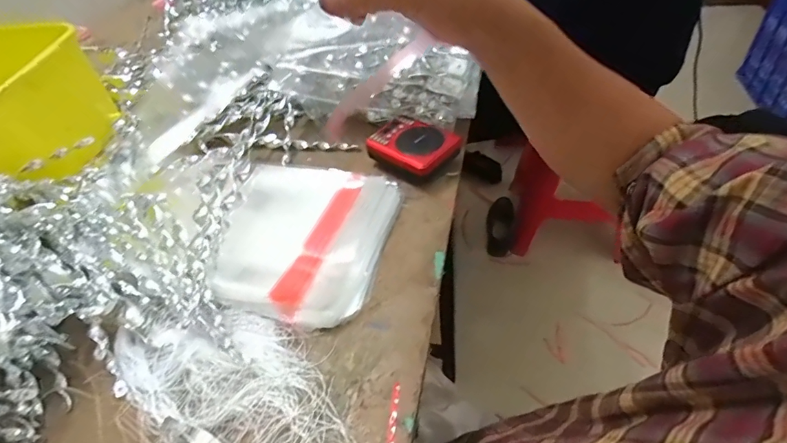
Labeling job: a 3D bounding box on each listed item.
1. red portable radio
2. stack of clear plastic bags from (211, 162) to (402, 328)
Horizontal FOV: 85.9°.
[{"bbox_3d":[0.026,-0.109,0.635,0.133,0.050,0.091,32,58,34],"label":"red portable radio"},{"bbox_3d":[-0.131,0.018,0.563,0.245,0.032,0.238,12,50,13],"label":"stack of clear plastic bags"}]

